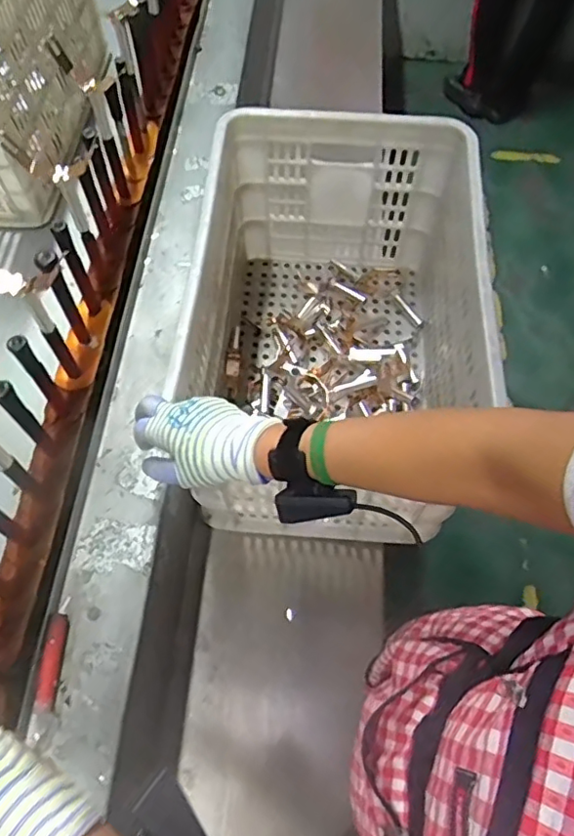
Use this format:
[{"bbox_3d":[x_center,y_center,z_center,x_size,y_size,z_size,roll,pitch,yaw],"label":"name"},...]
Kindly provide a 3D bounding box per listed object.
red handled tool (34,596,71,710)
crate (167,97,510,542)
[{"bbox_3d":[-0.229,0.229,0.561,0.017,0.012,0.100,2,66,-1],"label":"red handled tool"},{"bbox_3d":[0.064,-0.153,0.809,0.354,0.288,0.486,4,66,1],"label":"crate"}]

